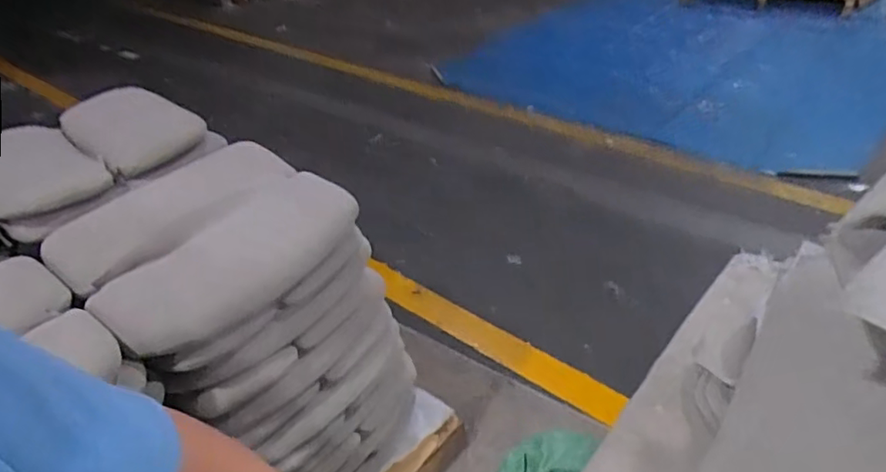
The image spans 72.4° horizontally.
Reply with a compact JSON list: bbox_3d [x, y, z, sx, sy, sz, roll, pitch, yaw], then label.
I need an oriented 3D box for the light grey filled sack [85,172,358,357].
[{"bbox_3d":[-0.350,0.039,1.036,0.202,0.056,0.440,26,48,36],"label":"light grey filled sack"}]

